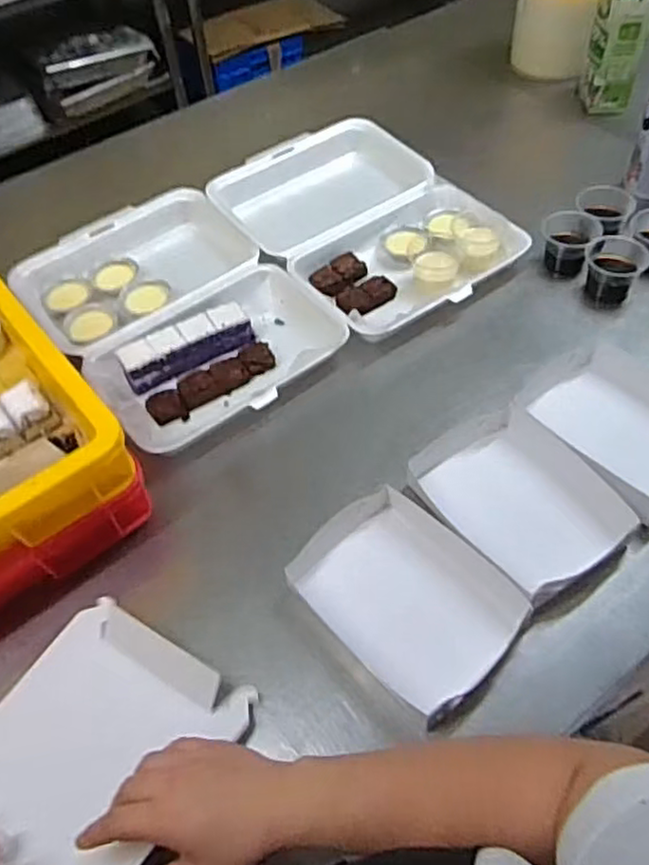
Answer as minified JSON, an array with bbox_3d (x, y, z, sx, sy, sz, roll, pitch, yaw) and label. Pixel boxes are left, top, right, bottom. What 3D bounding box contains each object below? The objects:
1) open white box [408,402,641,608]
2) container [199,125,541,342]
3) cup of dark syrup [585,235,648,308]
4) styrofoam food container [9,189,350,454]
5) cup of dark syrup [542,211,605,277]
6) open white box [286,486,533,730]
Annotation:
[{"bbox_3d":[0.184,0.060,0.642,0.149,0.037,0.190,-29,56,-17],"label":"open white box"},{"bbox_3d":[0.048,-0.288,0.929,0.286,0.070,0.405,-30,56,-17],"label":"container"},{"bbox_3d":[0.354,-0.200,0.832,0.070,0.052,0.072,1,53,6],"label":"cup of dark syrup"},{"bbox_3d":[-0.188,-0.154,0.852,0.288,0.048,0.406,-33,57,-19],"label":"styrofoam food container"},{"bbox_3d":[0.312,-0.239,0.865,0.071,0.064,0.063,9,54,12],"label":"cup of dark syrup"},{"bbox_3d":[0.069,0.145,0.602,0.141,0.047,0.195,-36,58,-21],"label":"open white box"}]

